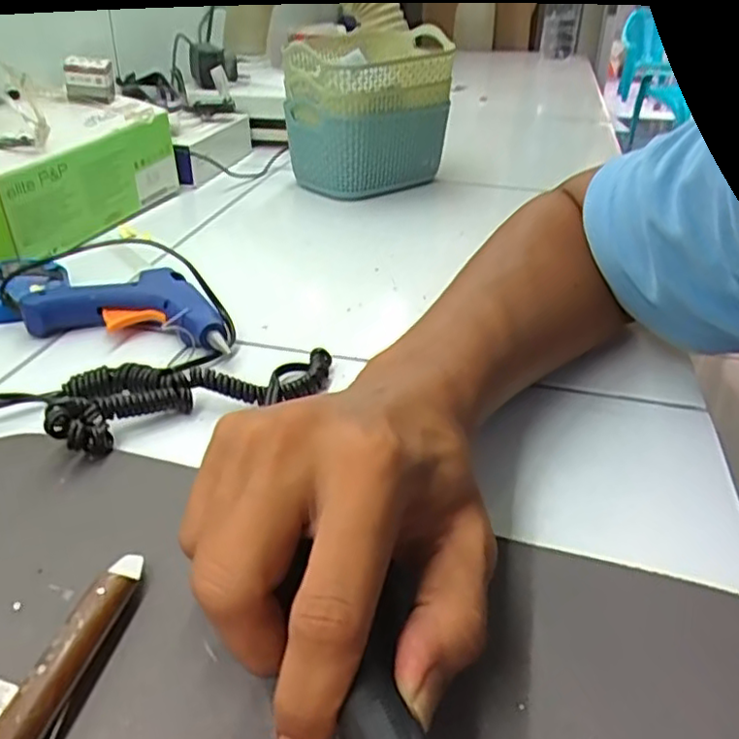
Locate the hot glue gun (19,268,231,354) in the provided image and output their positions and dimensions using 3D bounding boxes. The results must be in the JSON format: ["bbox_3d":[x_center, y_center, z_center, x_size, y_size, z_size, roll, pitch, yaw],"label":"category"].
[{"bbox_3d":[-0.146,-0.042,0.445,0.131,0.029,0.077,7,31,7],"label":"hot glue gun"}]

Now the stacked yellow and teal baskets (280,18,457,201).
[{"bbox_3d":[0.000,-0.275,0.720,0.111,0.144,0.170,29,40,36],"label":"stacked yellow and teal baskets"}]

